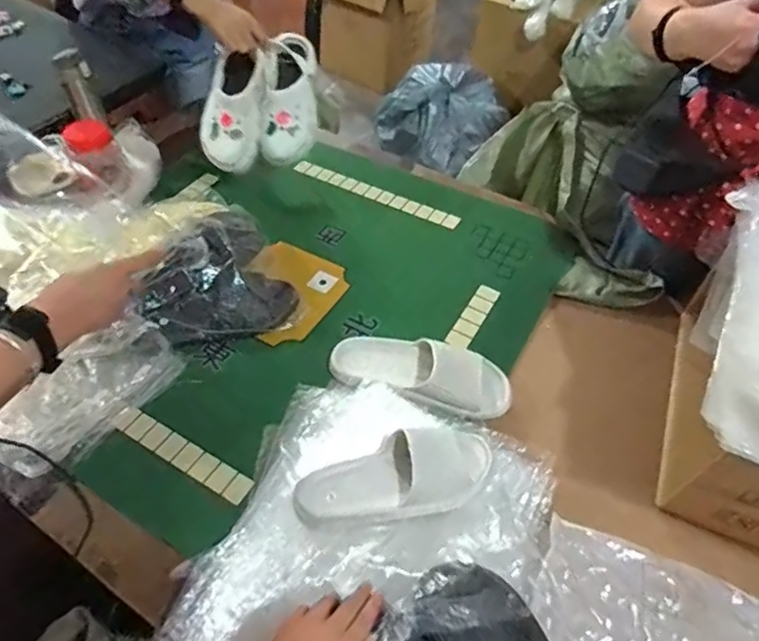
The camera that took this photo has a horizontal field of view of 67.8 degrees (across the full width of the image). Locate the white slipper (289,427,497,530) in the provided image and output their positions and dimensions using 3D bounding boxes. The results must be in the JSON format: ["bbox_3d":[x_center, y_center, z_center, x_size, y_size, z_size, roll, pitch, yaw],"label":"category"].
[{"bbox_3d":[0.023,0.206,0.743,0.258,0.059,0.115,-7,51,-9],"label":"white slipper"}]

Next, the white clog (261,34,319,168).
[{"bbox_3d":[-0.177,-0.434,1.129,0.101,0.240,0.079,10,22,4],"label":"white clog"}]

